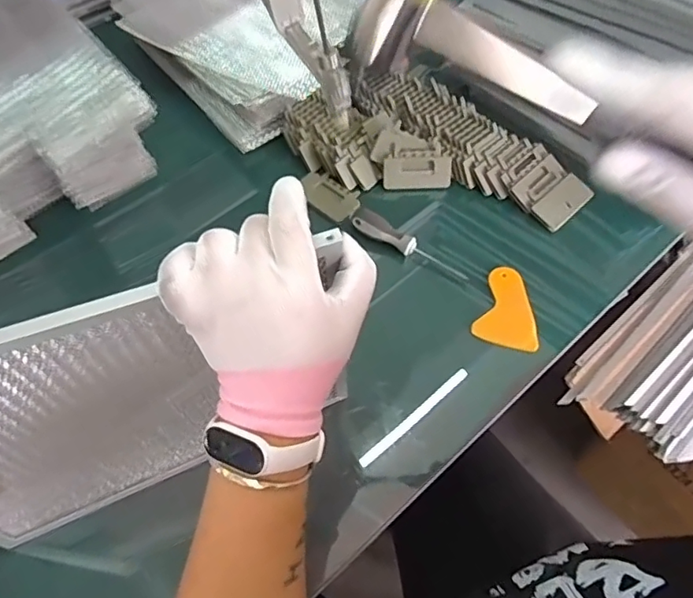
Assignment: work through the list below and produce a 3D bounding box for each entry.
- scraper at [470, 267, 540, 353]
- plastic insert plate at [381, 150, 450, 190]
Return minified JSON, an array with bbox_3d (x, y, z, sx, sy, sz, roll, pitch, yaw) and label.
[{"bbox_3d":[0.190,0.010,0.619,0.071,0.006,0.095,20,65,12],"label":"scraper"},{"bbox_3d":[0.091,-0.167,0.704,0.088,0.050,0.007,-3,23,2],"label":"plastic insert plate"}]

